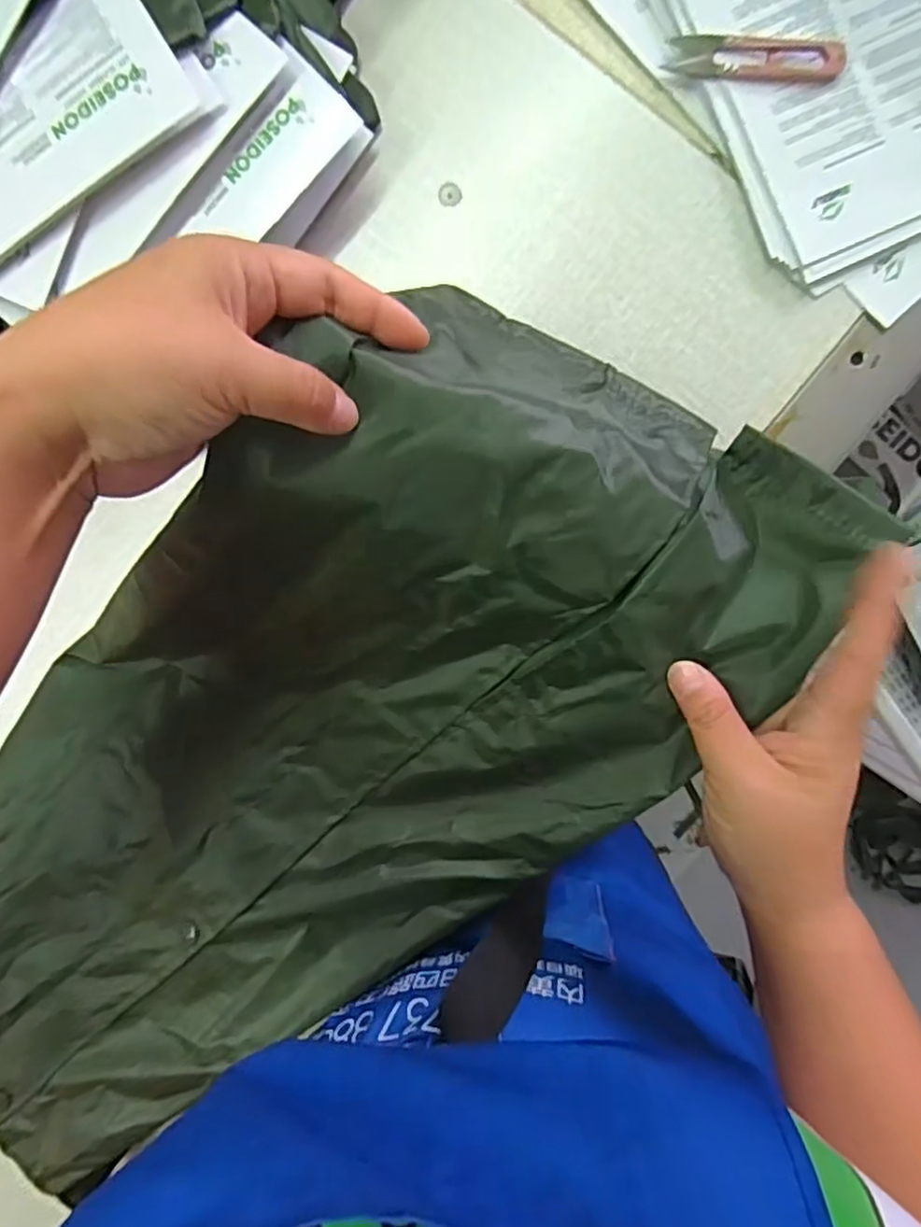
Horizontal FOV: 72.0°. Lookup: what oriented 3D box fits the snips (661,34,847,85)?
[{"bbox_3d":[0.174,-0.327,0.372,0.097,0.012,0.023,5,93,1],"label":"snips"}]

